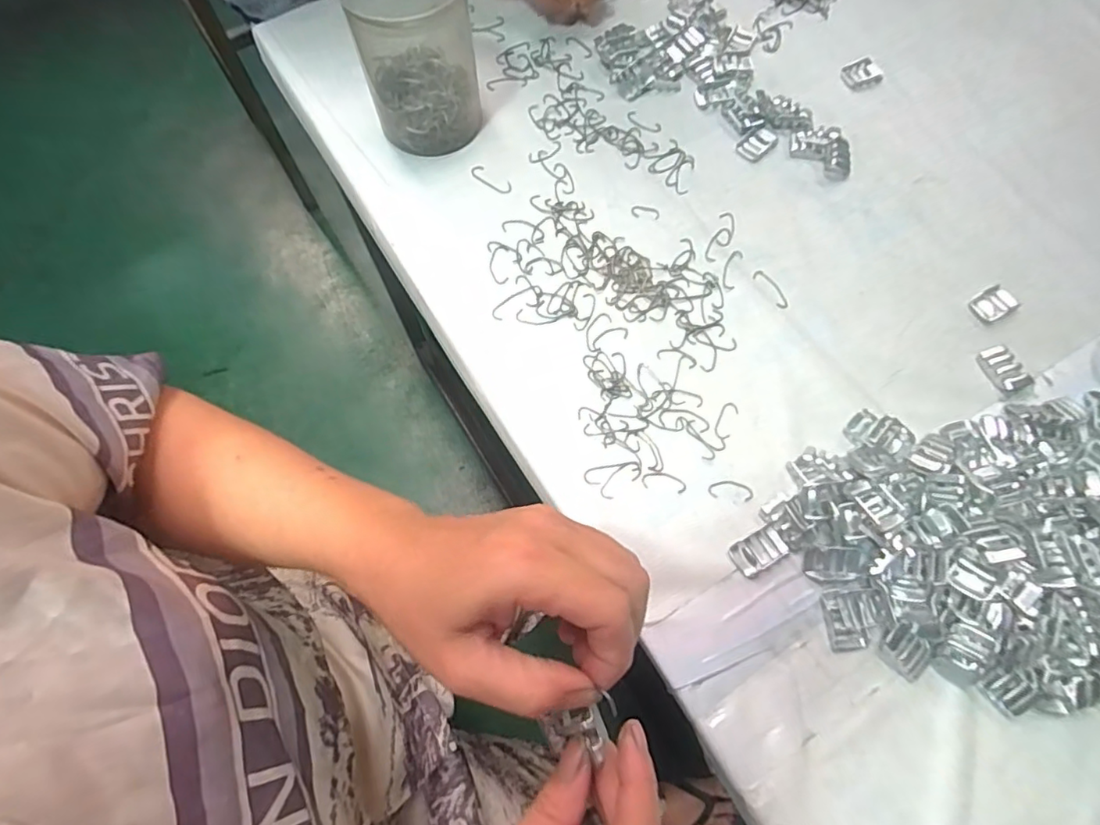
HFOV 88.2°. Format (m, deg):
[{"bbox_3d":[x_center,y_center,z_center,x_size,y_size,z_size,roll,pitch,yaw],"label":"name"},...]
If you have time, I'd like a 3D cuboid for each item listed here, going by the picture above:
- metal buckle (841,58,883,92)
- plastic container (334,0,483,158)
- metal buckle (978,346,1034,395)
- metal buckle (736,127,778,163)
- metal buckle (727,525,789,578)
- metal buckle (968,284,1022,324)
[{"bbox_3d":[0.315,-0.340,0.571,0.038,0.008,0.032,-20,70,-7],"label":"metal buckle"},{"bbox_3d":[-0.113,-0.312,0.496,0.105,0.134,0.096,-15,70,-5],"label":"plastic container"},{"bbox_3d":[0.361,-0.035,0.451,0.028,0.005,0.038,-20,70,-7],"label":"metal buckle"},{"bbox_3d":[0.198,-0.256,0.541,0.039,0.006,0.025,-39,74,-13],"label":"metal buckle"},{"bbox_3d":[0.148,0.098,0.401,0.038,0.006,0.024,-29,72,-10],"label":"metal buckle"},{"bbox_3d":[0.371,-0.091,0.475,0.036,0.008,0.026,-27,71,-9],"label":"metal buckle"}]

